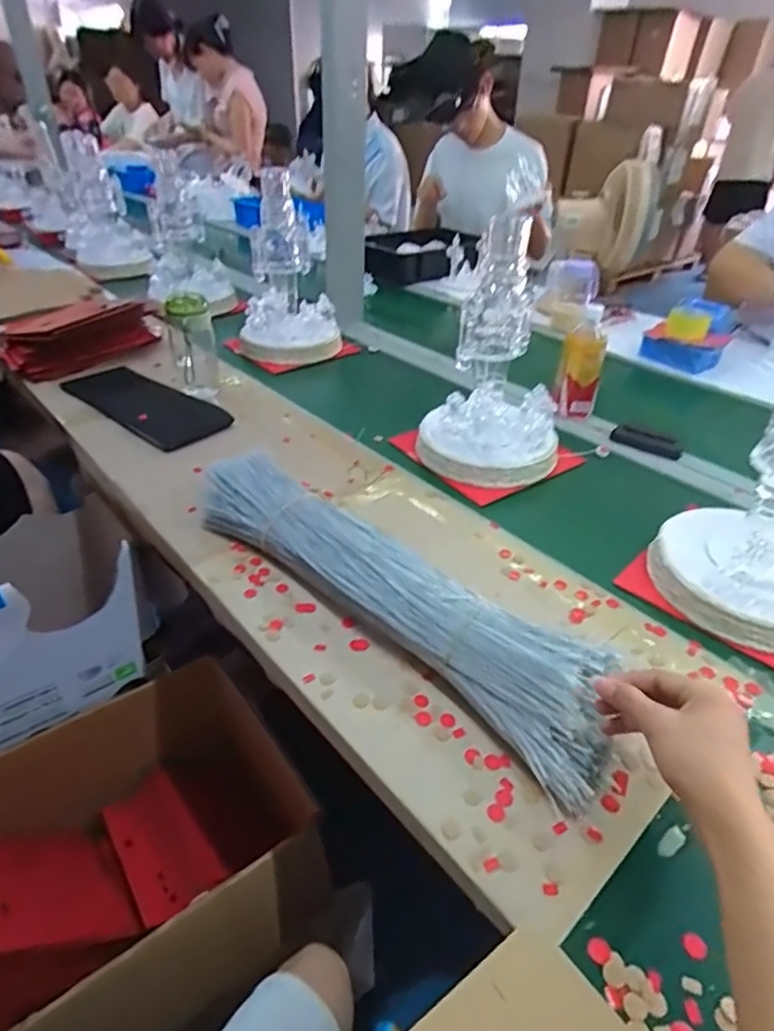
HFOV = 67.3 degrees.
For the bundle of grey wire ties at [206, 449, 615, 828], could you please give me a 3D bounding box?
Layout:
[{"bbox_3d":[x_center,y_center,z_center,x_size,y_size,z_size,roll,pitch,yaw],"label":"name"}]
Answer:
[{"bbox_3d":[-0.018,0.066,0.605,0.093,0.072,0.544,-30,46,-35],"label":"bundle of grey wire ties"}]

